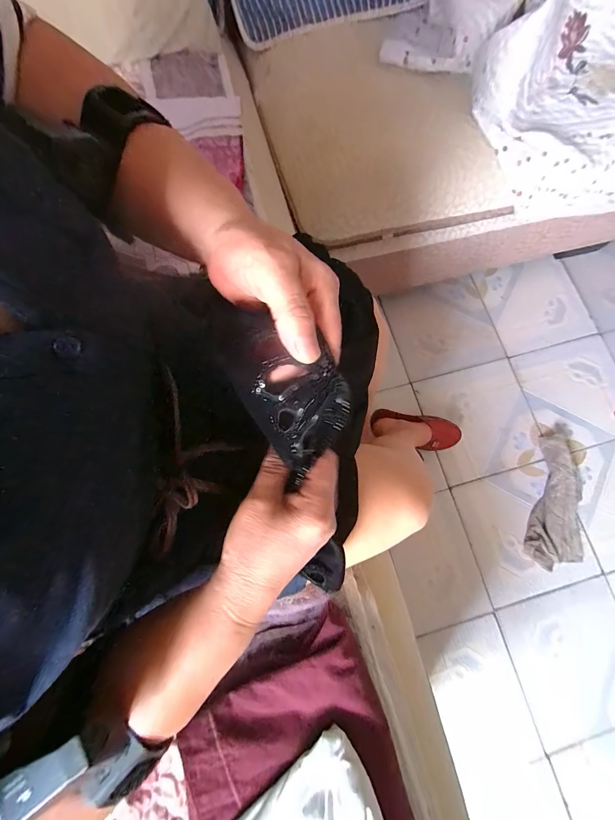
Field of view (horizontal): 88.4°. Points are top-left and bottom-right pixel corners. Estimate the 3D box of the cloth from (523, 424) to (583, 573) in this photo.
[{"bbox_3d":[0.617,0.203,0.783,0.130,0.044,0.350,10,76,3],"label":"cloth"}]

